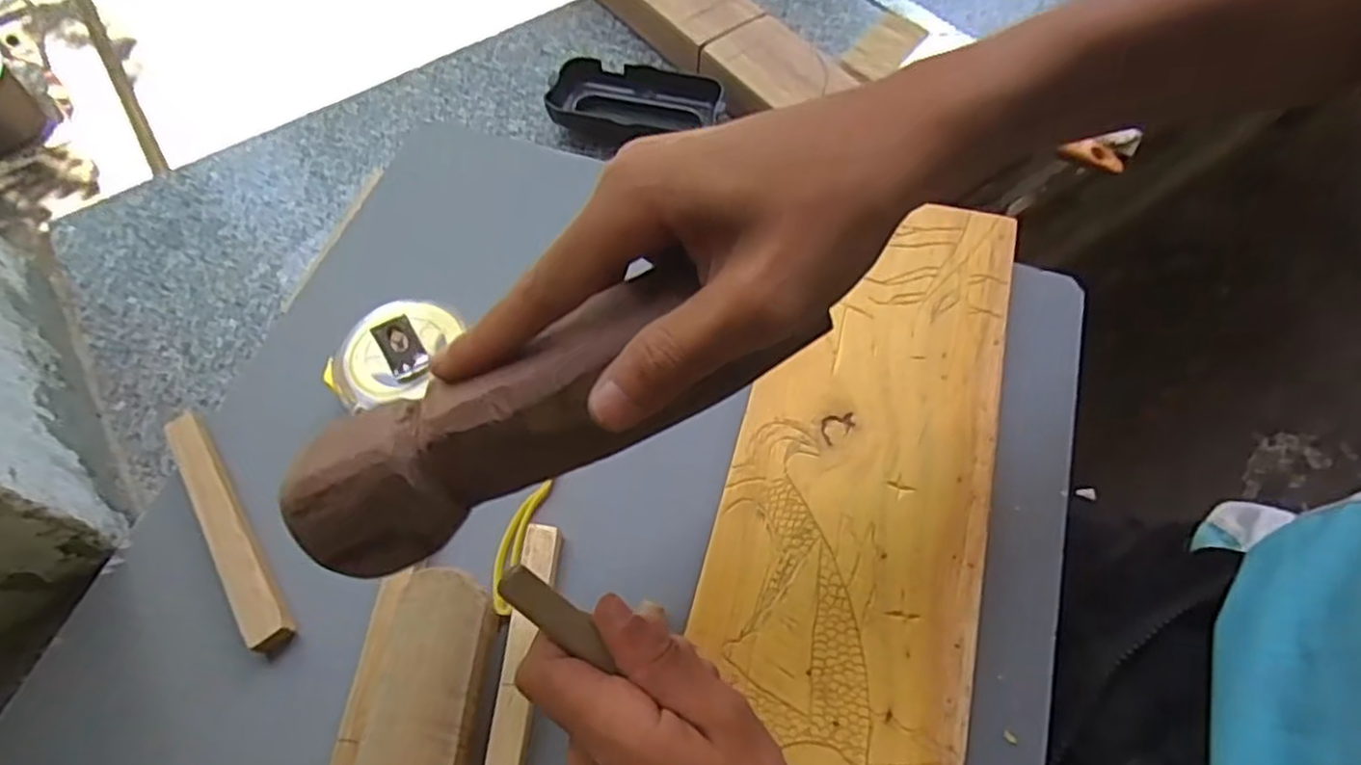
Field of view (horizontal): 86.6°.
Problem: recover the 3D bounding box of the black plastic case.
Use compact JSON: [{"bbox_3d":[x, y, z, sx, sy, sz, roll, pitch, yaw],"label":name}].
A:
[{"bbox_3d":[-0.032,-0.178,0.473,0.104,0.026,0.059,14,63,7],"label":"black plastic case"}]

